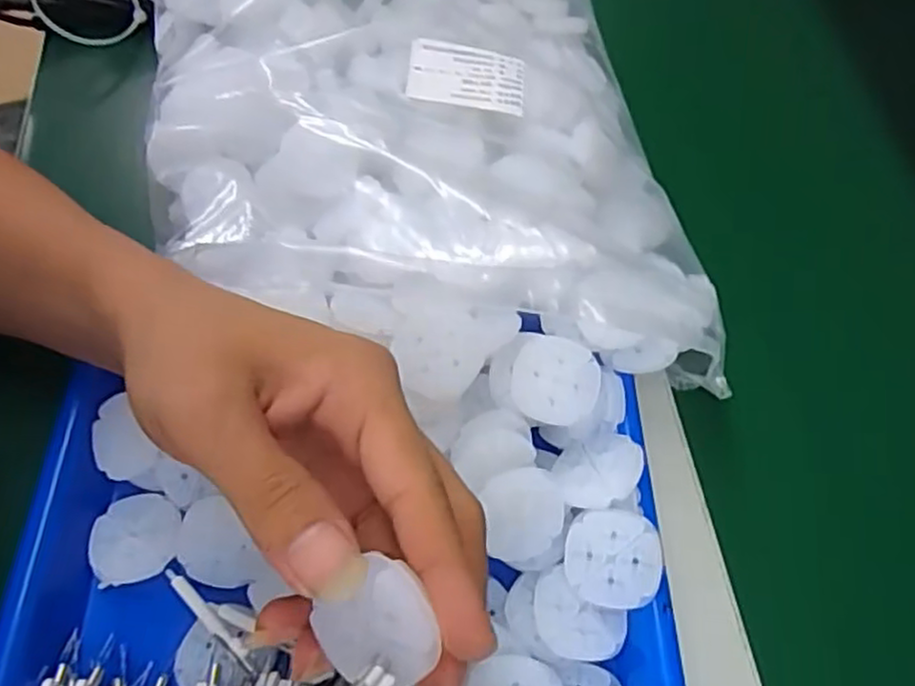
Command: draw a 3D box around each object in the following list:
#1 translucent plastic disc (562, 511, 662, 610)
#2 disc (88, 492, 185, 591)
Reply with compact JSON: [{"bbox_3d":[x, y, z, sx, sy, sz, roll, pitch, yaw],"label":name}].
[{"bbox_3d":[0.059,0.082,0.266,0.035,0.004,0.035,-4,80,21],"label":"translucent plastic disc"},{"bbox_3d":[-0.134,0.080,0.292,0.037,0.005,0.035,-6,61,-5],"label":"disc"}]

